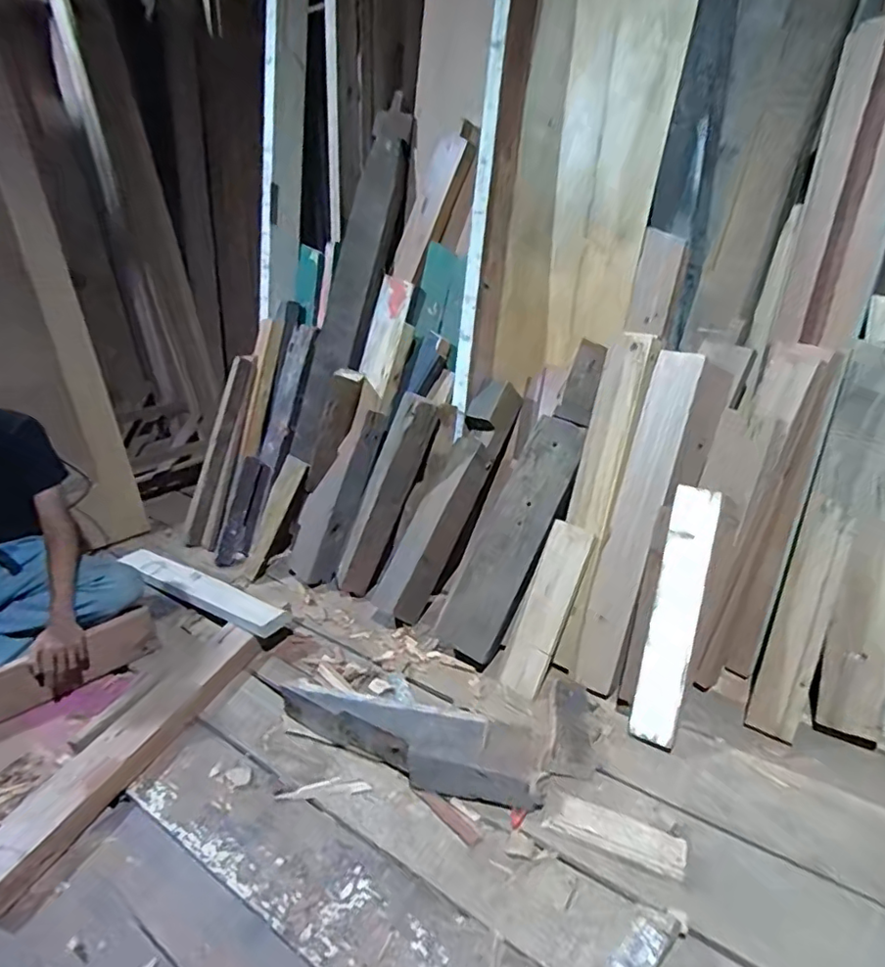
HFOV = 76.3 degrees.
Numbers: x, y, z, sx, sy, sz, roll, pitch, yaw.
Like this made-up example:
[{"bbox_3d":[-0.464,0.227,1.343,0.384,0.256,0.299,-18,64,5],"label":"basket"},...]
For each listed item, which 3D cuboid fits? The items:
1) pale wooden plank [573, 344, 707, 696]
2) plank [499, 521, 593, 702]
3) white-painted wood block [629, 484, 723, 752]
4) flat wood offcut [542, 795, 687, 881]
[{"bbox_3d":[0.414,0.086,1.210,0.101,0.729,0.021,17,4,37],"label":"pale wooden plank"},{"bbox_3d":[0.230,0.275,1.235,0.094,0.374,0.031,19,-2,40],"label":"plank"},{"bbox_3d":[0.448,0.253,1.082,0.084,0.488,0.025,11,0,28],"label":"white-painted wood block"},{"bbox_3d":[0.280,0.566,0.909,0.208,0.026,0.062,9,25,24],"label":"flat wood offcut"}]

